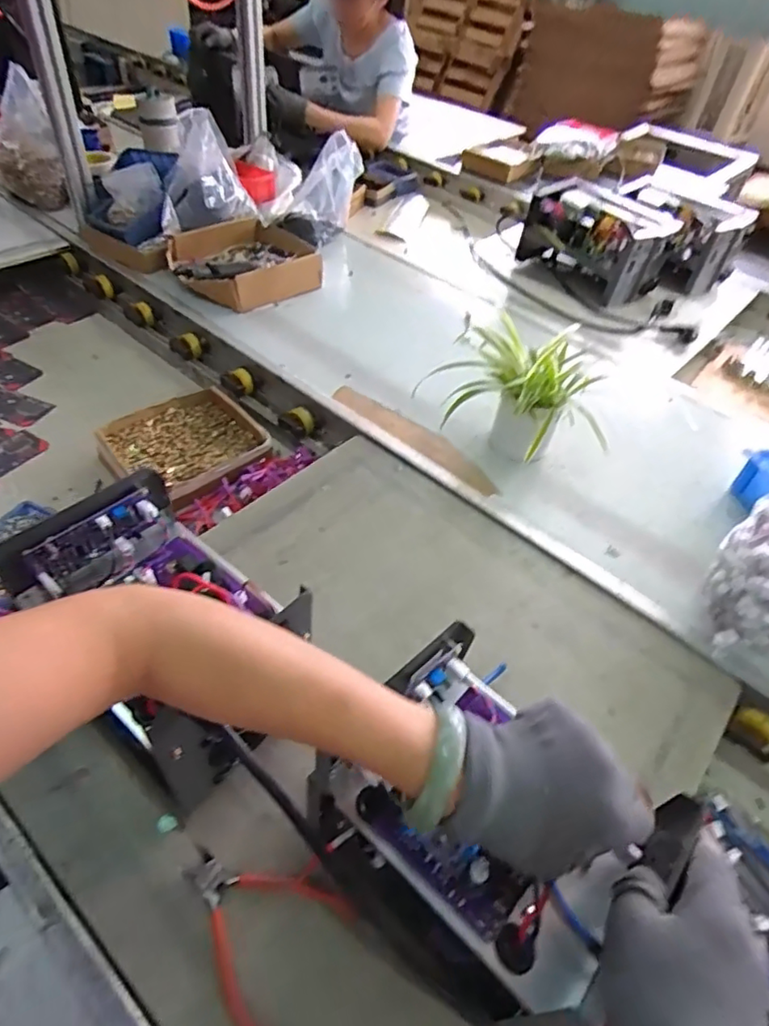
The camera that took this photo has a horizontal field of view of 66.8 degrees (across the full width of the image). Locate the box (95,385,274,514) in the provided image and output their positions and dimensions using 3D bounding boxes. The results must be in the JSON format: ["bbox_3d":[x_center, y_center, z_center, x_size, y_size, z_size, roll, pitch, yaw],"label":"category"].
[{"bbox_3d":[-0.308,-0.106,0.912,0.224,0.038,0.203,-29,57,-30],"label":"box"}]

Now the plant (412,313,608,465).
[{"bbox_3d":[0.178,-0.186,0.883,0.250,0.144,0.201,9,47,1],"label":"plant"}]

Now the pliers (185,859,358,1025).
[{"bbox_3d":[-0.105,0.324,0.457,0.127,0.017,0.110,28,54,17],"label":"pliers"}]

